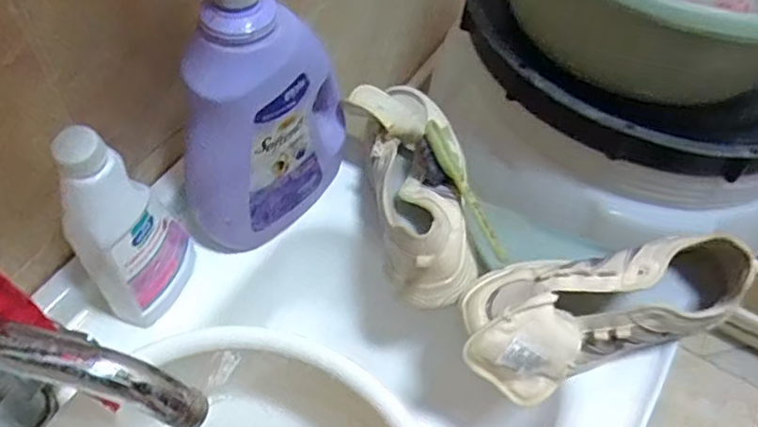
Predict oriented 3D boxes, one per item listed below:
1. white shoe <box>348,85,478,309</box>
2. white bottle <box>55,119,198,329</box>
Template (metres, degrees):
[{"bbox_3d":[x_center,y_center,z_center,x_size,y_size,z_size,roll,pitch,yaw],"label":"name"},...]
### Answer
[{"bbox_3d":[0.043,-0.033,0.600,0.108,0.080,0.244,-8,56,-9],"label":"white shoe"},{"bbox_3d":[-0.195,-0.001,0.487,0.045,0.206,0.099,18,56,9],"label":"white bottle"}]

